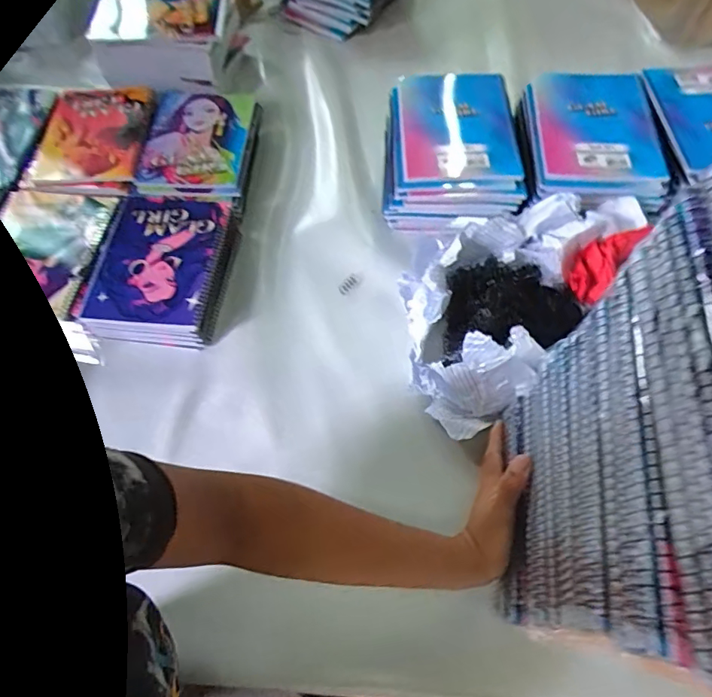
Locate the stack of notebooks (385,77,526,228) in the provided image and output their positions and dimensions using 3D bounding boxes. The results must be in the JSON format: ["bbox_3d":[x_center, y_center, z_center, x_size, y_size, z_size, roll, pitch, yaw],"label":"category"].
[{"bbox_3d":[0.131,-0.262,0.678,0.169,0.121,0.190,2,64,4],"label":"stack of notebooks"}]

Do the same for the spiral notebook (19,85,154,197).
[{"bbox_3d":[-0.389,-0.316,0.738,0.166,0.028,0.209,3,64,4],"label":"spiral notebook"}]

